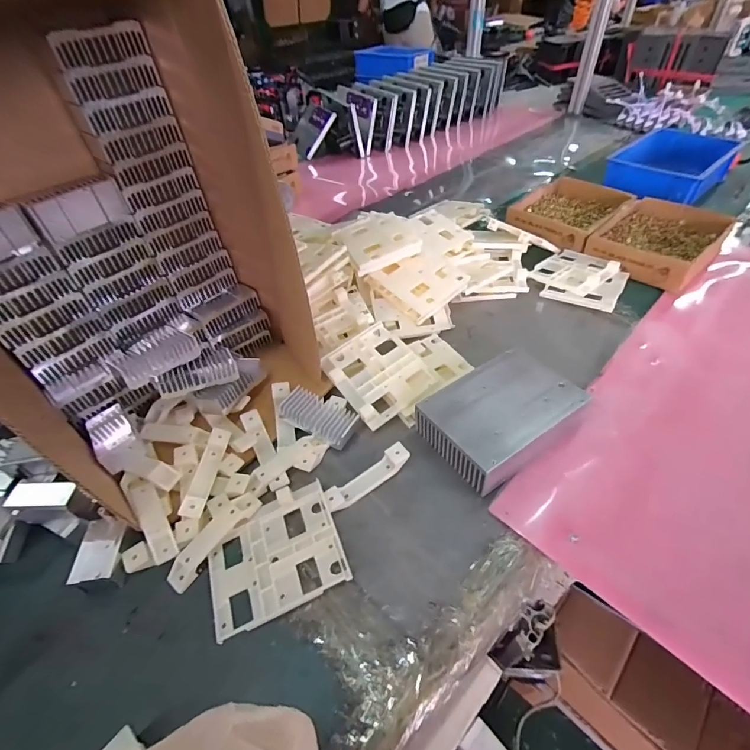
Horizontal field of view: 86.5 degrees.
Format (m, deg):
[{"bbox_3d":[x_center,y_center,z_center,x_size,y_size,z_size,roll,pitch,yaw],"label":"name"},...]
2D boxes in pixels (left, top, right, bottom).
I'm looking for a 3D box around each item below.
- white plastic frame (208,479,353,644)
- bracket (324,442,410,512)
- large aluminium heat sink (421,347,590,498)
[{"bbox_3d":[-0.100,0.181,0.399,0.131,0.010,0.102,-25,49,-7],"label":"white plastic frame"},{"bbox_3d":[-0.008,0.114,0.447,0.101,0.028,0.023,-27,52,-20],"label":"bracket"},{"bbox_3d":[0.151,0.047,0.478,0.168,0.045,0.122,-27,52,-20],"label":"large aluminium heat sink"}]

